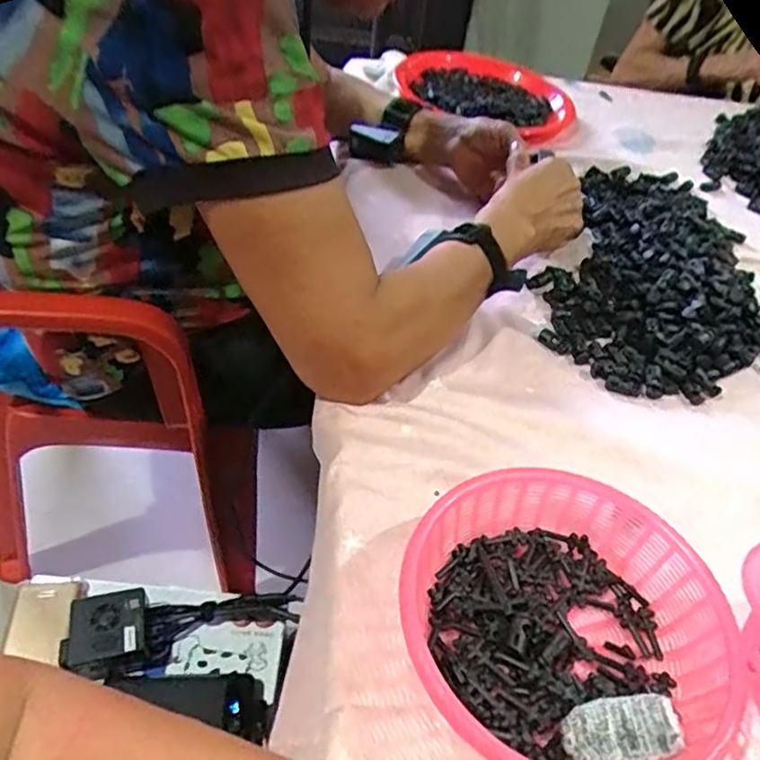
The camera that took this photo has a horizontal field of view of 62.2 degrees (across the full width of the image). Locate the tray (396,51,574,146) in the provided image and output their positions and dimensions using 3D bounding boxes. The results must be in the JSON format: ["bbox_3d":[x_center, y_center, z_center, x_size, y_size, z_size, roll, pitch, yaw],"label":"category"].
[{"bbox_3d":[0.155,-0.413,0.909,0.248,0.048,0.248,5,44,-5],"label":"tray"}]

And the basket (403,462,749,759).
[{"bbox_3d":[0.097,0.128,0.336,0.163,0.047,0.168,5,44,-5],"label":"basket"}]

